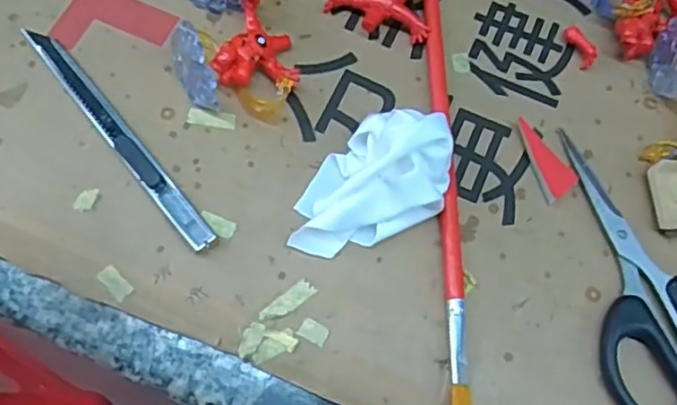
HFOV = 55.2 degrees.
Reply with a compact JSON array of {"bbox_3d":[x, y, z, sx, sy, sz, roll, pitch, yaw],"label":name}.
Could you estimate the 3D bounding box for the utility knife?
[{"bbox_3d":[-0.096,-0.031,0.279,0.010,0.009,0.133,-37,75,-15],"label":"utility knife"}]

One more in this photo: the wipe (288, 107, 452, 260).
[{"bbox_3d":[0.010,-0.011,0.260,0.072,0.041,0.050,-25,72,-11],"label":"wipe"}]

